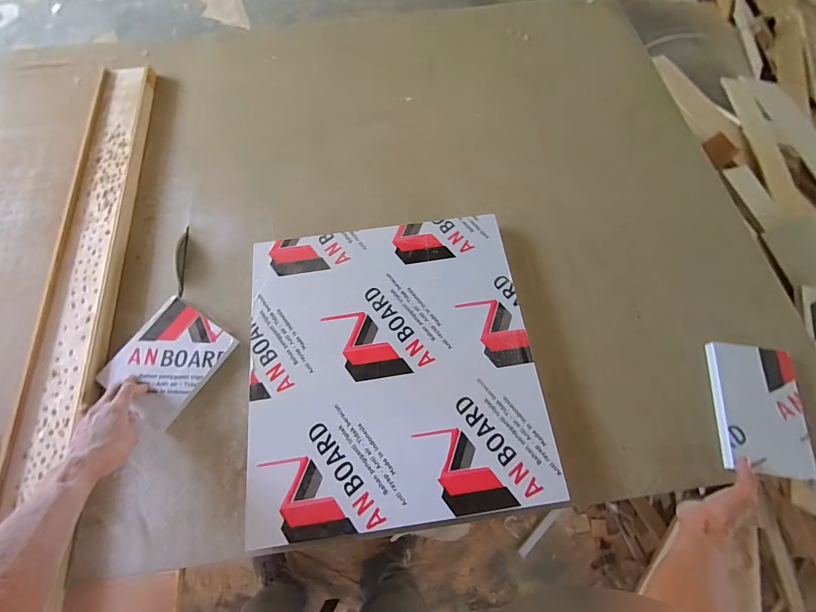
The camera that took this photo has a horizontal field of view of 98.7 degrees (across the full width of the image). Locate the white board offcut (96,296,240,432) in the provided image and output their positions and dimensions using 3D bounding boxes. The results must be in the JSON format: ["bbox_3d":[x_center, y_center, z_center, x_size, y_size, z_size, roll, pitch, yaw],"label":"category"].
[{"bbox_3d":[-0.416,0.091,0.610,0.159,0.017,0.181,29,72,13],"label":"white board offcut"}]

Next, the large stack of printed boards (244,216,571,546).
[{"bbox_3d":[-0.028,0.090,0.605,0.465,0.042,0.501,-7,68,-1],"label":"large stack of printed boards"}]

